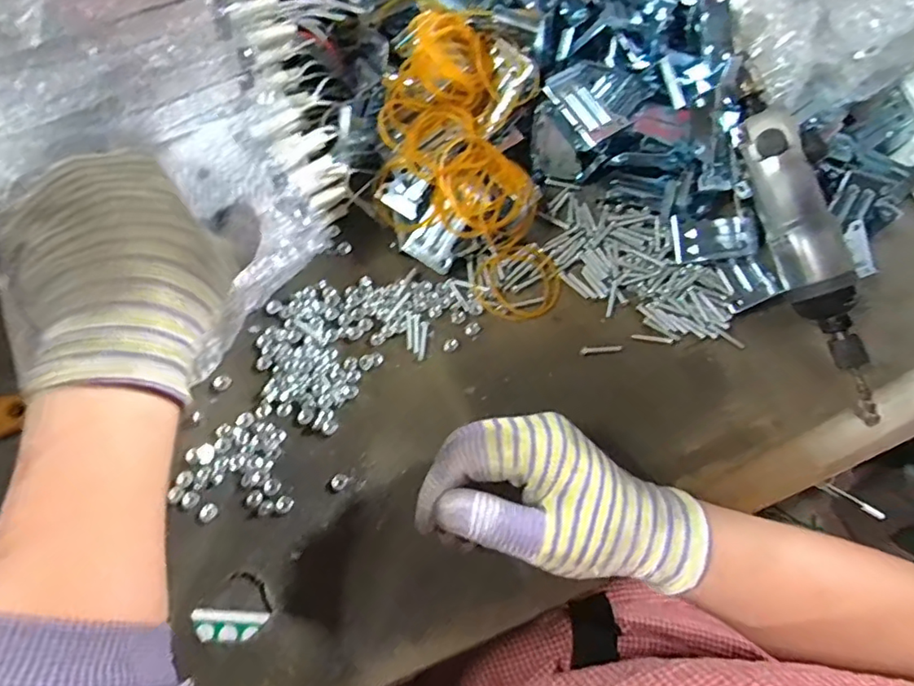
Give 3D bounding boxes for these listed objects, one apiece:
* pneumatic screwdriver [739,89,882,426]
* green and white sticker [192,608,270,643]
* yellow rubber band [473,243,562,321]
[{"bbox_3d":[0.236,-0.057,0.374,0.034,0.036,0.228,-22,92,-11],"label":"pneumatic screwdriver"},{"bbox_3d":[-0.126,0.156,0.312,0.040,0.004,0.016,3,67,-2],"label":"green and white sticker"},{"bbox_3d":[0.044,-0.043,0.405,0.063,0.008,0.056,-24,71,-12],"label":"yellow rubber band"}]

